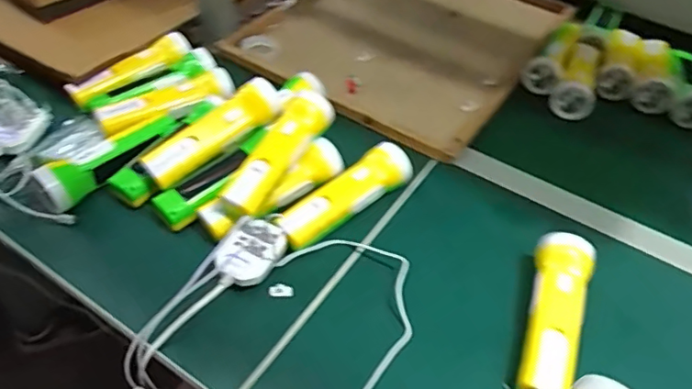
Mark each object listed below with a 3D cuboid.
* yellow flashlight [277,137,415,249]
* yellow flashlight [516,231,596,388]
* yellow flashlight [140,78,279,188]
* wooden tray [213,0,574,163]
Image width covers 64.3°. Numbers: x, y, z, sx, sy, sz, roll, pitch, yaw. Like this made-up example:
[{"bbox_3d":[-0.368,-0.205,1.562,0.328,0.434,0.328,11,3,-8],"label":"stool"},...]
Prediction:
[{"bbox_3d":[0.001,-0.002,0.622,0.184,0.042,0.051,-31,55,-29],"label":"yellow flashlight"},{"bbox_3d":[0.195,0.112,0.529,0.056,0.042,0.174,21,49,16],"label":"yellow flashlight"},{"bbox_3d":[-0.148,-0.075,0.625,0.175,0.040,0.047,-39,59,-18],"label":"yellow flashlight"},{"bbox_3d":[0.110,-0.272,0.918,0.403,0.035,0.514,28,51,21],"label":"wooden tray"}]

